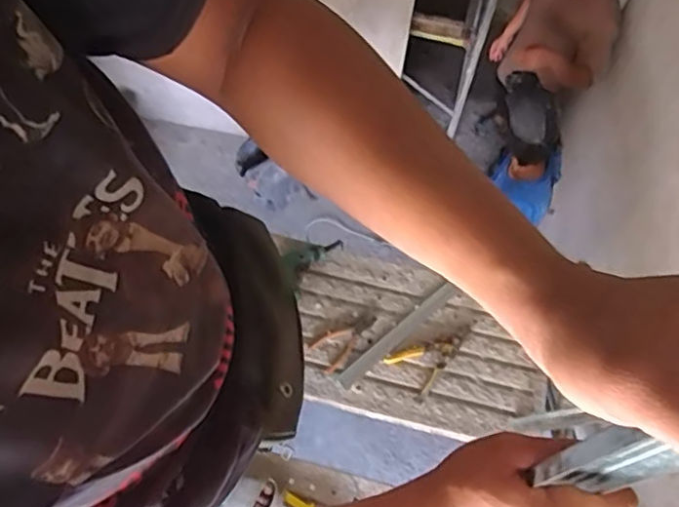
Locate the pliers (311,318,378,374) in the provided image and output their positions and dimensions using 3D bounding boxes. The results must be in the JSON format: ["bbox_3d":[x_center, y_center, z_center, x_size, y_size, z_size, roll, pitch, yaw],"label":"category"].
[{"bbox_3d":[0.008,0.210,1.541,0.084,0.013,0.184,39,69,16],"label":"pliers"}]

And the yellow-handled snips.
[{"bbox_3d":[0.212,0.238,1.524,0.128,0.025,0.229,34,68,14],"label":"yellow-handled snips"}]

